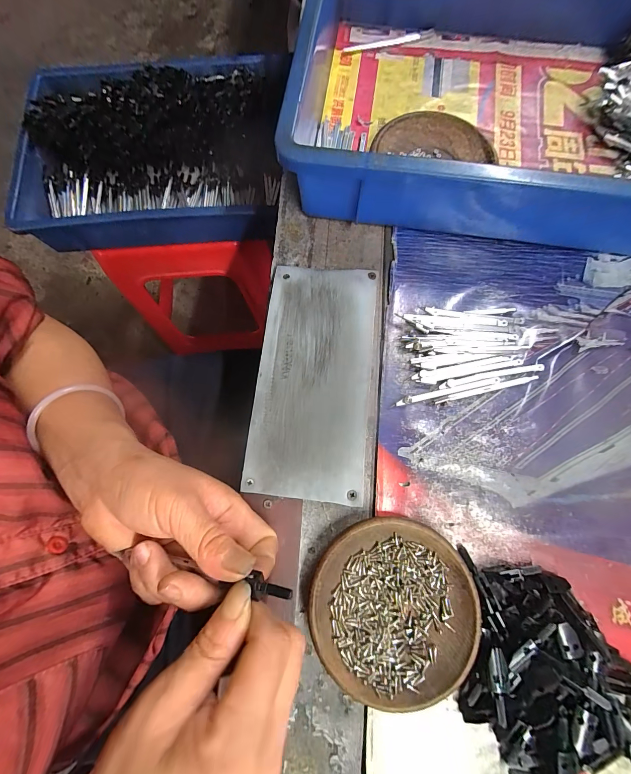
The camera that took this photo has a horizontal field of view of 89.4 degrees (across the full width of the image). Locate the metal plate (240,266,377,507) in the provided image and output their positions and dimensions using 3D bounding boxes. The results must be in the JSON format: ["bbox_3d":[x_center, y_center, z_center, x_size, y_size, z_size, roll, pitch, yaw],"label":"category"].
[{"bbox_3d":[0.000,-0.009,0.270,0.093,0.009,0.196,6,77,2],"label":"metal plate"}]

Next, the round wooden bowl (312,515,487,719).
[{"bbox_3d":[0.054,0.155,0.227,0.114,0.017,0.112,0,77,0],"label":"round wooden bowl"}]

